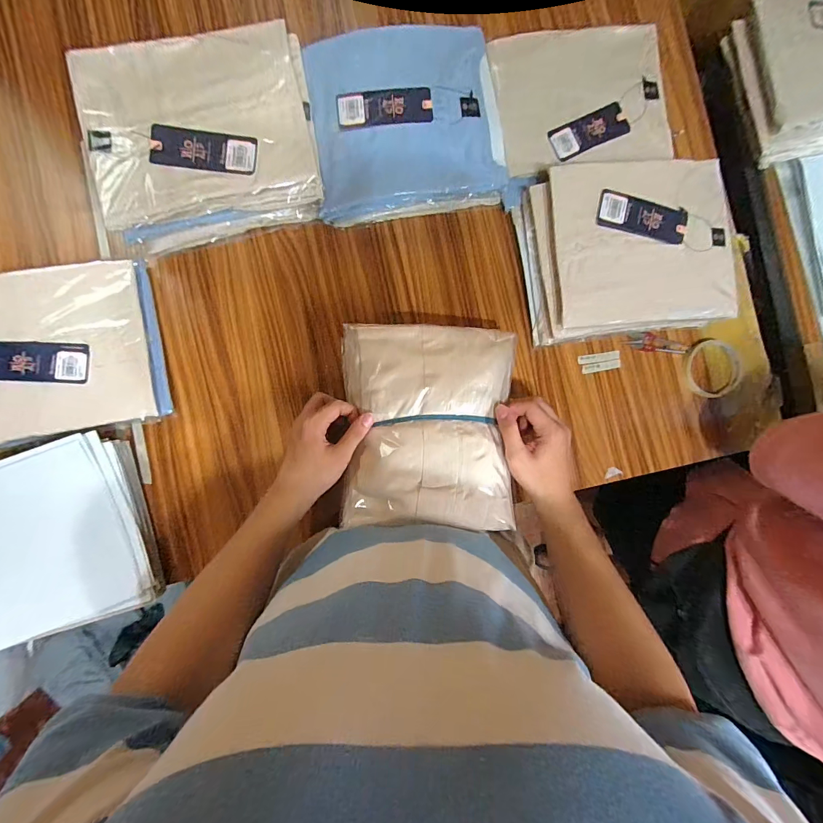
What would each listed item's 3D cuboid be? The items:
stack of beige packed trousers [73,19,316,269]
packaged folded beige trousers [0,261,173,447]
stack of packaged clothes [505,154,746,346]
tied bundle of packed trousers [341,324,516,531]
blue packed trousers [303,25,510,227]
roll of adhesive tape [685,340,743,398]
[{"bbox_3d":[-0.261,-0.339,0.498,0.276,0.100,0.217,-15,88,-4],"label":"stack of beige packed trousers"},{"bbox_3d":[-0.474,-0.072,0.498,0.269,0.052,0.212,-11,89,-5],"label":"packaged folded beige trousers"},{"bbox_3d":[0.299,-0.214,0.538,0.264,0.095,0.214,-8,88,-5],"label":"stack of packaged clothes"},{"bbox_3d":[0.023,0.016,0.470,0.208,0.052,0.244,2,88,-4],"label":"tied bundle of packed trousers"},{"bbox_3d":[-0.007,-0.377,0.509,0.246,0.061,0.210,-9,88,-4],"label":"blue packed trousers"},{"bbox_3d":[0.455,-0.063,0.580,0.081,0.018,0.087,0,88,-4],"label":"roll of adhesive tape"}]

